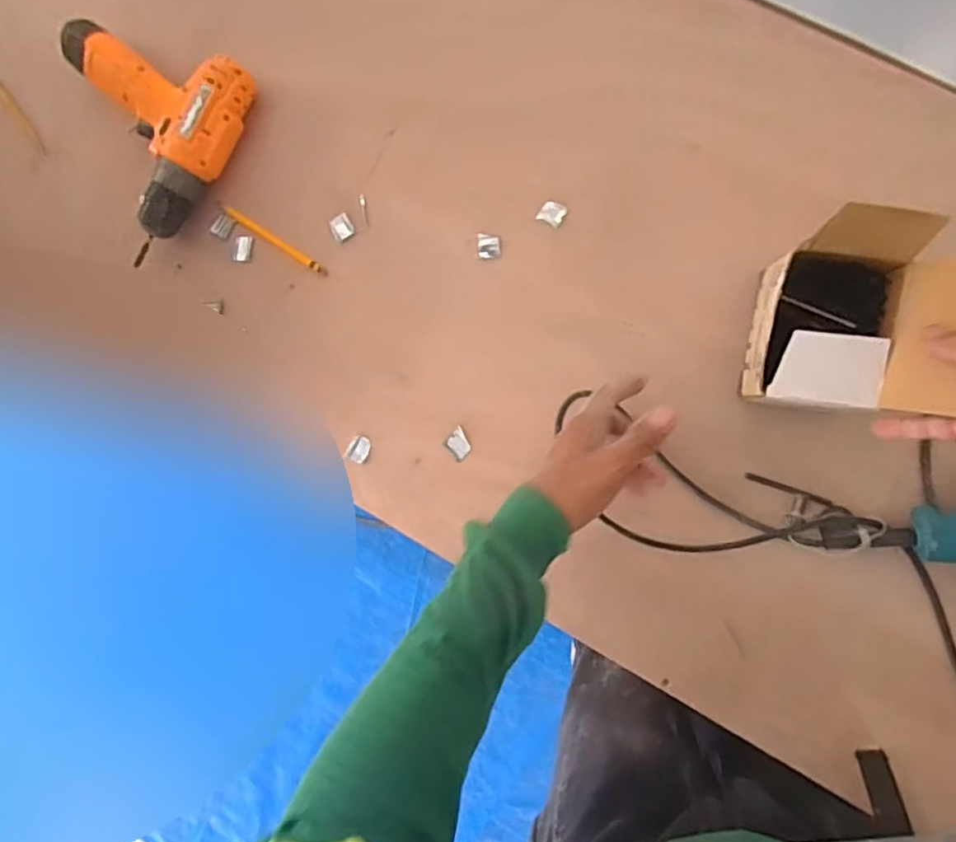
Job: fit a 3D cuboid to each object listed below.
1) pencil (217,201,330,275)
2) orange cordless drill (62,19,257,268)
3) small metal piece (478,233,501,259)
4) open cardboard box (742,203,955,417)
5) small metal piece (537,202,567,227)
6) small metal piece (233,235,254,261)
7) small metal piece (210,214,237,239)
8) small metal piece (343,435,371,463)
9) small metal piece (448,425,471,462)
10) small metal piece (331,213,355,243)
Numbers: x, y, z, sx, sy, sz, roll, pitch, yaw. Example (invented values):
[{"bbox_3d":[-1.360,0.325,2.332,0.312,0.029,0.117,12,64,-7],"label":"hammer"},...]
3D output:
[{"bbox_3d":[-0.212,-0.187,0.640,0.133,0.005,0.010,33,95,5],"label":"pencil"},{"bbox_3d":[-0.350,-0.295,0.634,0.198,0.048,0.211,33,95,5],"label":"orange cordless drill"},{"bbox_3d":[0.010,-0.174,0.617,0.022,0.004,0.026,-6,91,8],"label":"small metal piece"},{"bbox_3d":[0.308,-0.078,0.486,0.143,0.129,0.145,13,93,7],"label":"open cardboard box"},{"bbox_3d":[0.073,-0.203,0.608,0.023,0.004,0.021,28,95,6],"label":"small metal piece"},{"bbox_3d":[-0.244,-0.179,0.649,0.019,0.004,0.027,12,93,7],"label":"small metal piece"},{"bbox_3d":[-0.265,-0.202,0.646,0.020,0.004,0.022,28,95,6],"label":"small metal piece"},{"bbox_3d":[-0.121,0.030,0.638,0.021,0.006,0.026,27,95,6],"label":"small metal piece"},{"bbox_3d":[-0.019,0.023,0.625,0.020,0.004,0.028,-35,87,7],"label":"small metal piece"},{"bbox_3d":[-0.138,-0.197,0.635,0.020,0.004,0.025,-25,88,7],"label":"small metal piece"}]

